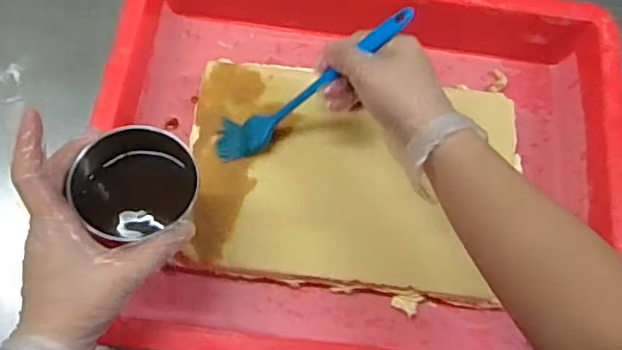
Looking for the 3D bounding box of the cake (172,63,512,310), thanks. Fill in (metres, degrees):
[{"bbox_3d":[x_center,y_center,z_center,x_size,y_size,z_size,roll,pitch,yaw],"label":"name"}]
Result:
[{"bbox_3d":[0.035,0.005,0.543,0.287,0.035,0.195,7,72,0],"label":"cake"}]

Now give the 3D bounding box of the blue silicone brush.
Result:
[{"bbox_3d":[-0.001,-0.076,0.496,0.203,0.030,0.036,-34,73,27],"label":"blue silicone brush"}]

